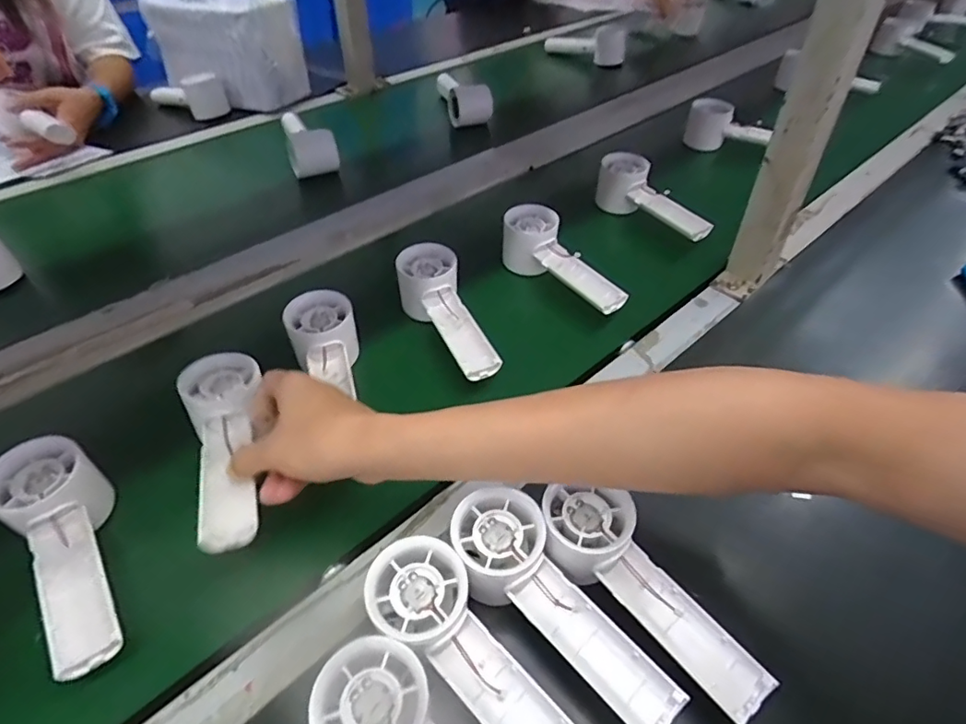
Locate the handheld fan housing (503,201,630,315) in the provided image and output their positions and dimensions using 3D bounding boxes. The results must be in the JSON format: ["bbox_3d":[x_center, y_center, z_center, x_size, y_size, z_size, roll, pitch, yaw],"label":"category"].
[{"bbox_3d":[0.086,-0.102,0.566,0.052,0.059,0.157,-35,57,-27],"label":"handheld fan housing"}]

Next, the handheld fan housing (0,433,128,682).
[{"bbox_3d":[-0.263,0.121,0.354,0.057,0.065,0.157,-33,56,-26],"label":"handheld fan housing"}]

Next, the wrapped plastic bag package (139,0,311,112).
[{"bbox_3d":[-0.426,-0.522,0.902,0.263,0.162,0.101,17,50,14],"label":"wrapped plastic bag package"}]

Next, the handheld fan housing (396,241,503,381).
[{"bbox_3d":[-0.036,-0.043,0.509,0.063,0.051,0.158,-15,50,-13],"label":"handheld fan housing"}]

